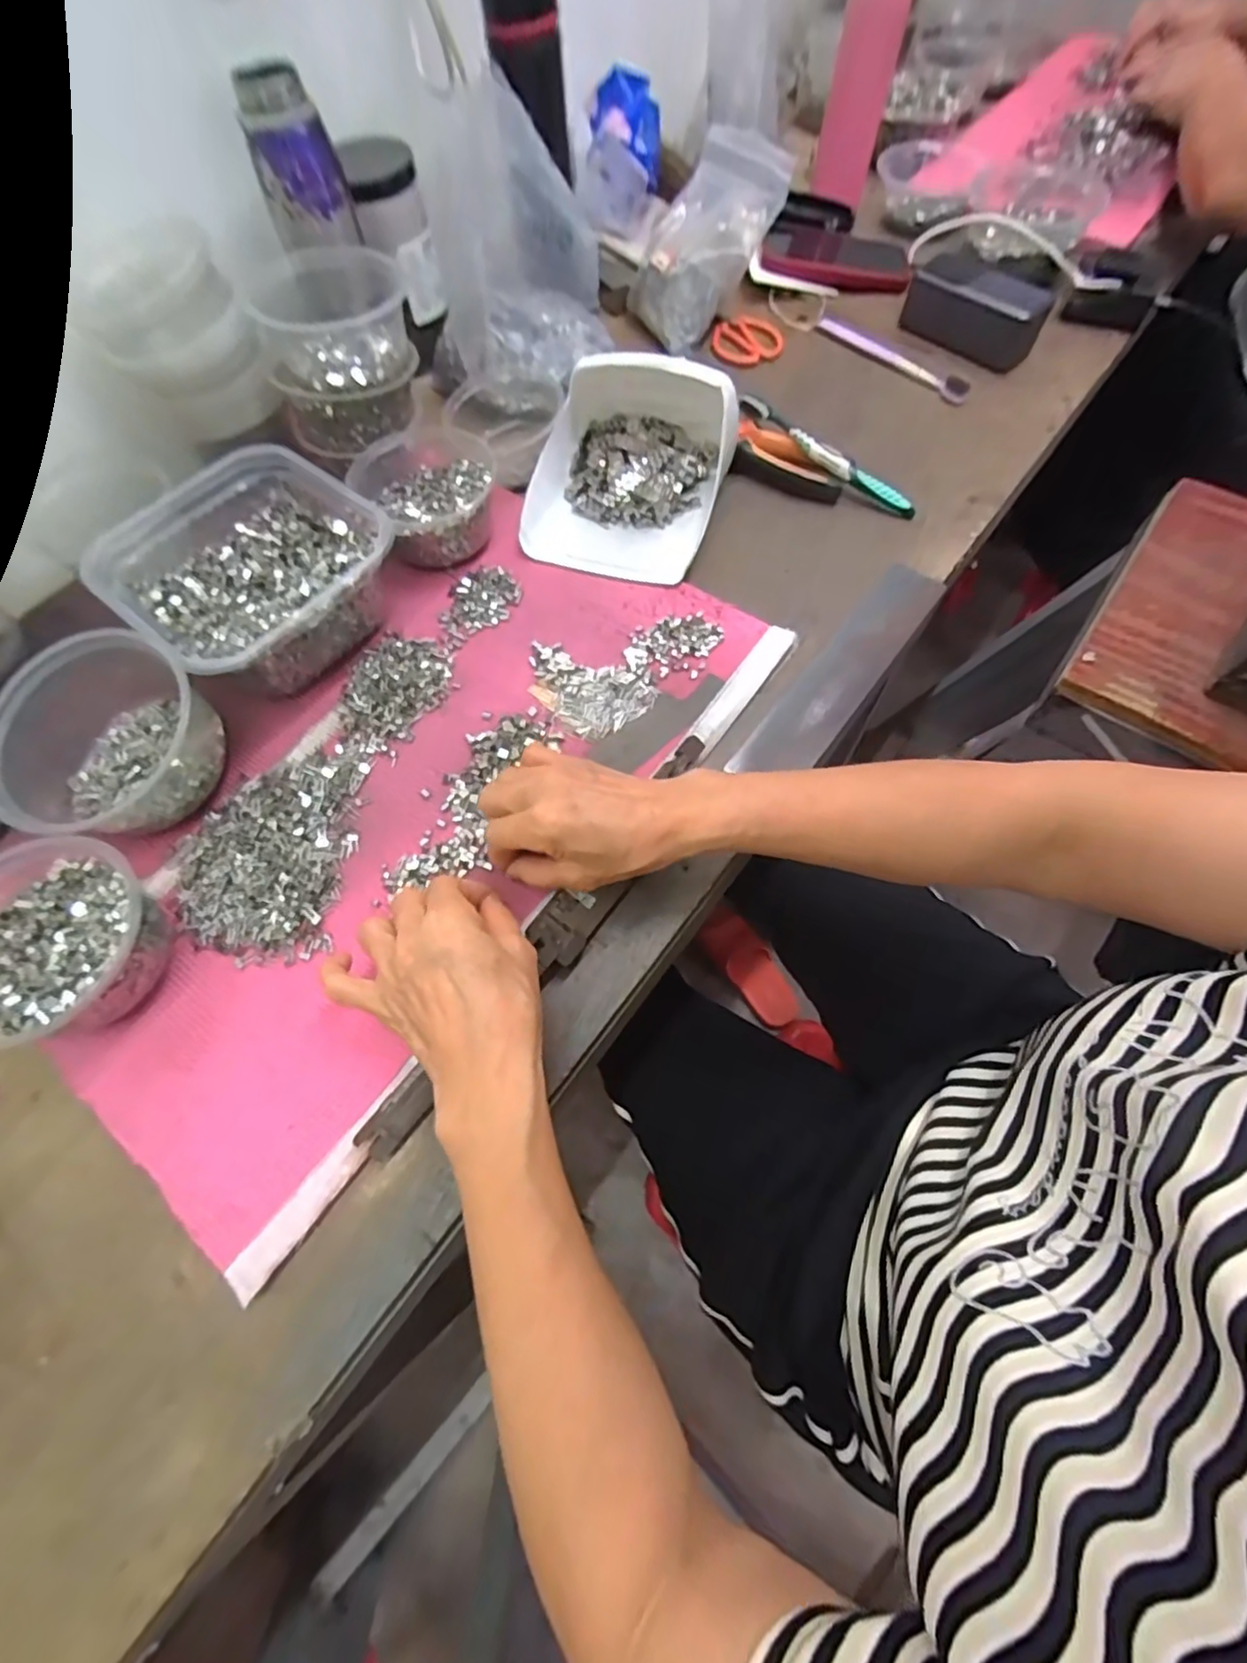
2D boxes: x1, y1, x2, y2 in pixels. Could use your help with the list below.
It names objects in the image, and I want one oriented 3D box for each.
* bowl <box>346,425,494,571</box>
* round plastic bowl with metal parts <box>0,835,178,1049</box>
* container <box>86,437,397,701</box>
[{"bbox_3d":[-0.162,-0.278,0.521,0.115,0.045,0.125,-1,65,1],"label":"bowl"},{"bbox_3d":[-0.327,0.065,0.359,0.105,0.058,0.110,-1,65,2],"label":"round plastic bowl with metal parts"},{"bbox_3d":[-0.274,-0.189,0.466,0.170,0.063,0.170,37,71,17],"label":"container"}]

